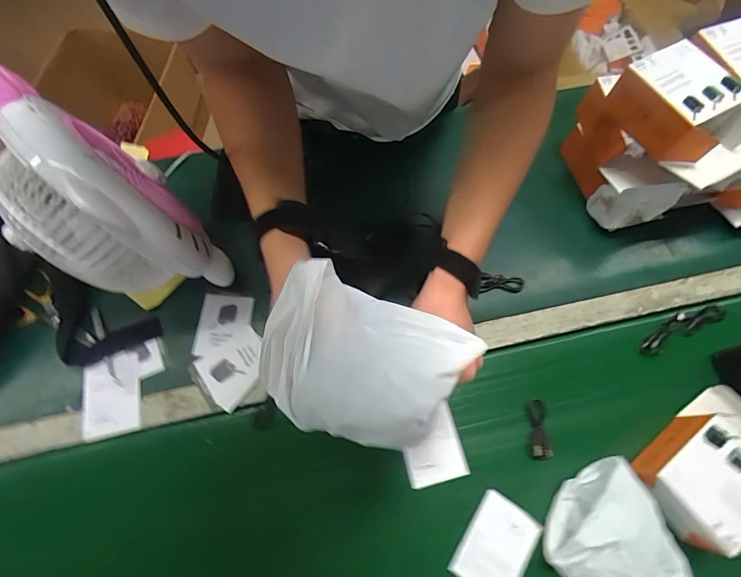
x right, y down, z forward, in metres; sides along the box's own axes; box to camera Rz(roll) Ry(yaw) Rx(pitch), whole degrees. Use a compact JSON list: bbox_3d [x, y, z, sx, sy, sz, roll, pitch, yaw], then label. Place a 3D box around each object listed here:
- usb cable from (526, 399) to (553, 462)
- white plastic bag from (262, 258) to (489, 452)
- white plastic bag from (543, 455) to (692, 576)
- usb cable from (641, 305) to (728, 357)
[{"bbox_3d":[0.219,0.183,0.486,0.025,0.008,0.073,3,71,1],"label":"usb cable"},{"bbox_3d":[-0.007,0.051,0.264,0.130,0.052,0.105,23,70,9],"label":"white plastic bag"},{"bbox_3d":[0.282,0.290,0.408,0.129,0.072,0.155,-43,75,-14],"label":"white plastic bag"},{"bbox_3d":[0.444,0.055,0.533,0.143,0.007,0.033,-24,73,-8],"label":"usb cable"}]

